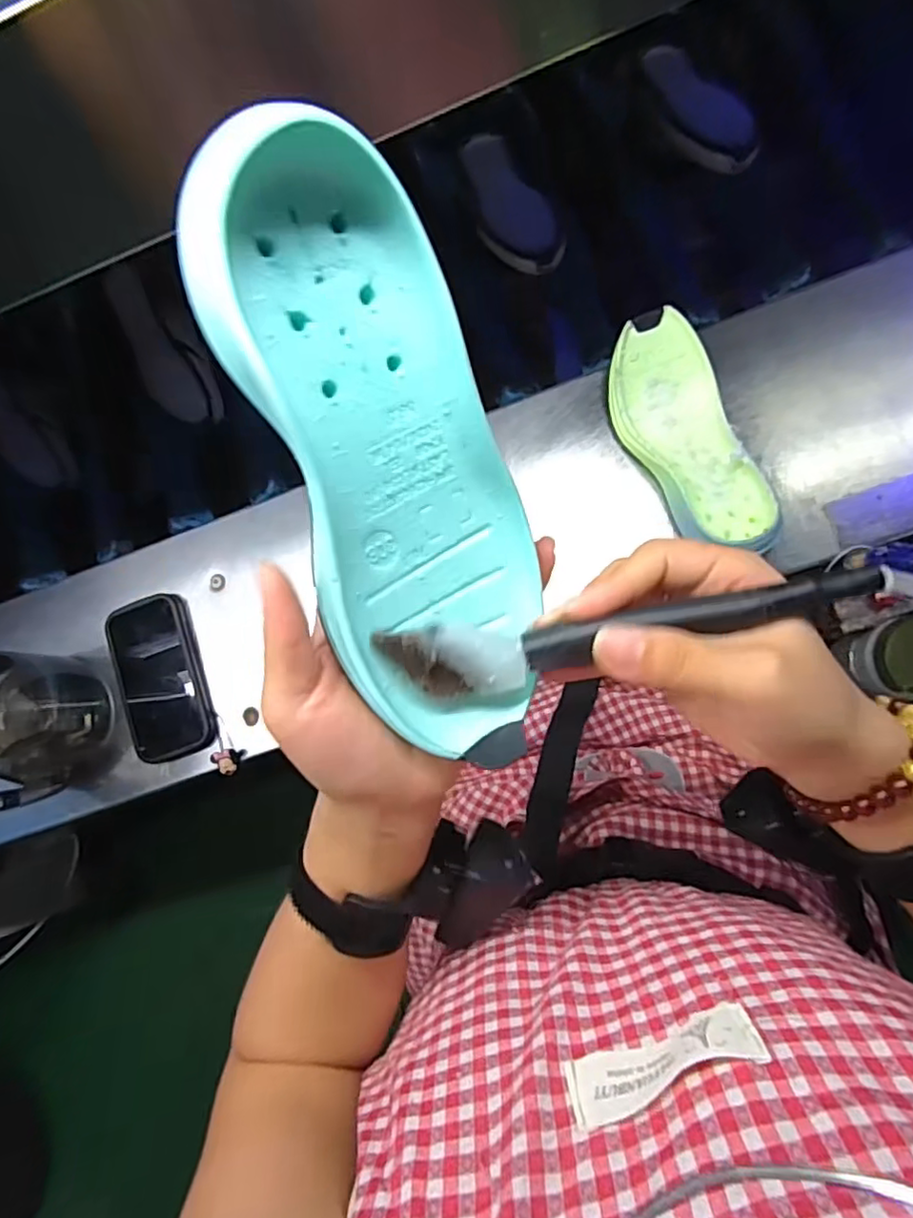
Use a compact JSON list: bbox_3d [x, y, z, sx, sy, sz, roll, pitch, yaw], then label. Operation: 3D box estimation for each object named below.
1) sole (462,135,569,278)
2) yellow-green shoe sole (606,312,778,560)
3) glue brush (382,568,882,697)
[{"bbox_3d":[0.047,-0.413,0.622,0.070,0.027,0.194,-20,68,7],"label":"sole"},{"bbox_3d":[0.197,-0.145,0.547,0.091,0.046,0.222,-21,84,7],"label":"yellow-green shoe sole"},{"bbox_3d":[0.059,0.010,0.221,0.168,0.026,0.027,-10,85,6],"label":"glue brush"}]

